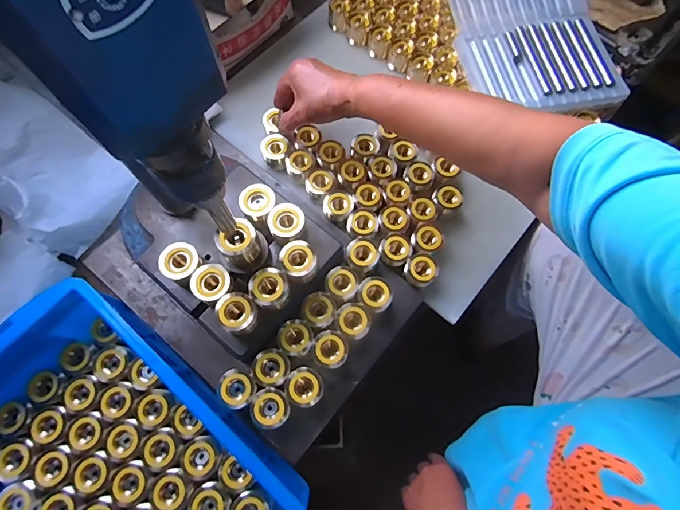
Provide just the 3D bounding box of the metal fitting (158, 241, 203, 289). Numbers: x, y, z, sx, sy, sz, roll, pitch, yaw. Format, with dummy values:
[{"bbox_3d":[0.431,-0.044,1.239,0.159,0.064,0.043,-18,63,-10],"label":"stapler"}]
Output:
[{"bbox_3d":[-0.172,0.012,0.418,0.042,0.043,0.041,0,72,-1],"label":"metal fitting"}]

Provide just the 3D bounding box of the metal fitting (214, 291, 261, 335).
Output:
[{"bbox_3d":[-0.107,0.061,0.397,0.041,0.042,0.042,0,72,-1],"label":"metal fitting"}]

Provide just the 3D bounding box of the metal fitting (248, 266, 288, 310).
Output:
[{"bbox_3d":[-0.075,0.039,0.408,0.040,0.049,0.038,0,72,-1],"label":"metal fitting"}]

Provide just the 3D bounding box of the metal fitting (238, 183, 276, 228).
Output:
[{"bbox_3d":[-0.093,-0.056,0.441,0.039,0.040,0.038,0,72,-1],"label":"metal fitting"}]

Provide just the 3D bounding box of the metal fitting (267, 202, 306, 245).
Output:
[{"bbox_3d":[-0.059,-0.033,0.433,0.039,0.040,0.038,0,72,-1],"label":"metal fitting"}]

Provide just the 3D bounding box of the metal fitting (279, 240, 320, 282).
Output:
[{"bbox_3d":[-0.045,0.007,0.420,0.038,0.041,0.040,0,72,-1],"label":"metal fitting"}]

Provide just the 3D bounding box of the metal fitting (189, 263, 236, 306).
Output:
[{"bbox_3d":[-0.137,0.031,0.407,0.045,0.038,0.038,41,76,12],"label":"metal fitting"}]

